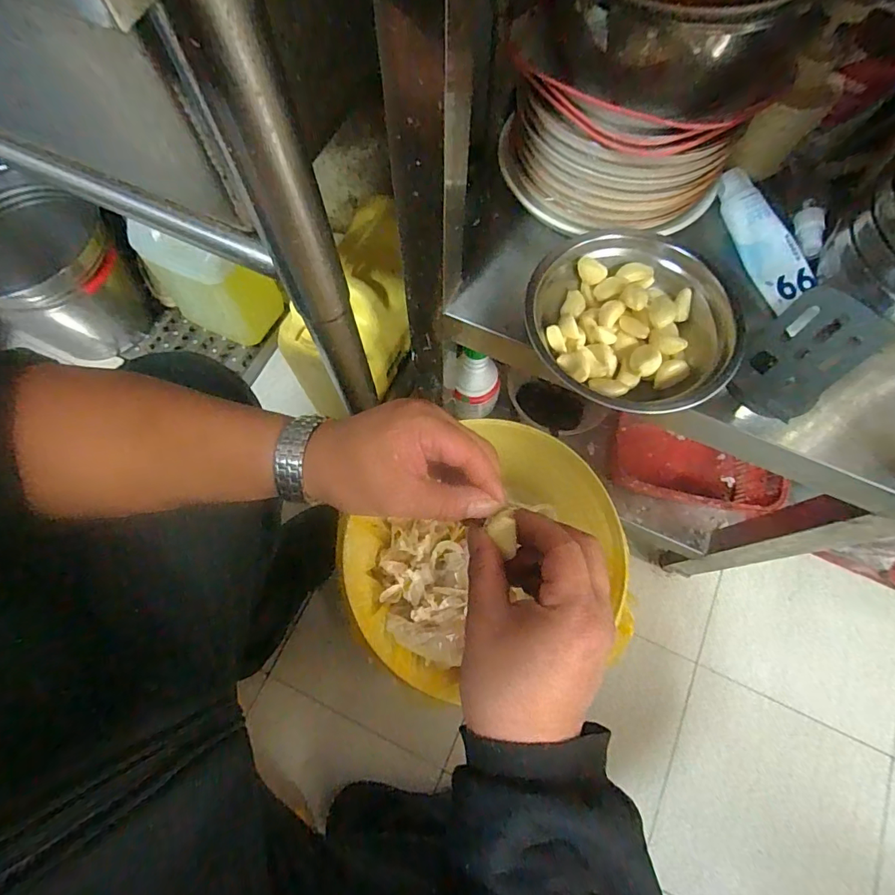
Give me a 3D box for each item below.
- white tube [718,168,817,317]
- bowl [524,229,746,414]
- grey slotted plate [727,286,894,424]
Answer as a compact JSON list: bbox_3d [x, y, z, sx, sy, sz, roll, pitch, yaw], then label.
[{"bbox_3d":[0.281,-0.183,0.419,0.044,0.026,0.124,-17,72,-6],"label":"white tube"},{"bbox_3d":[0.143,-0.100,0.380,0.154,0.042,0.158,0,71,0],"label":"bowl"},{"bbox_3d":[0.253,-0.064,0.345,0.065,0.091,0.008,31,41,8],"label":"grey slotted plate"}]

